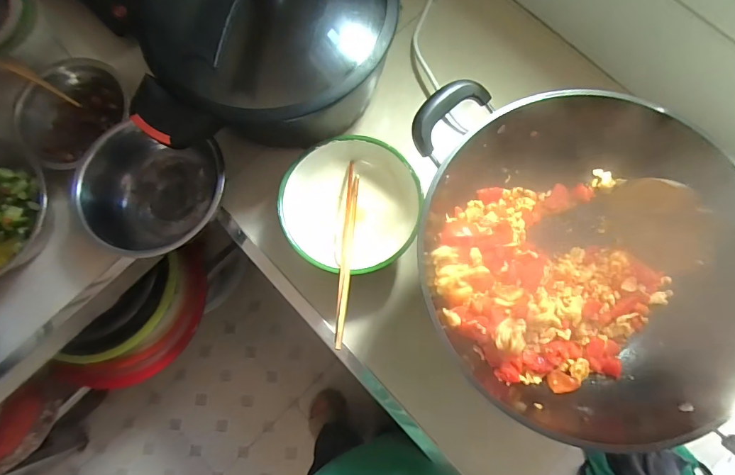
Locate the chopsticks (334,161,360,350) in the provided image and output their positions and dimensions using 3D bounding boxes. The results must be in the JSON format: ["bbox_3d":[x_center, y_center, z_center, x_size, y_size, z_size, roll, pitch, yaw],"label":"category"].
[{"bbox_3d":[-0.025,0.012,0.511,0.014,0.017,0.259,3,58,2],"label":"chopsticks"}]

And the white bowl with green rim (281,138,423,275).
[{"bbox_3d":[-0.022,-0.040,0.559,0.182,0.093,0.180,0,78,1],"label":"white bowl with green rim"}]

